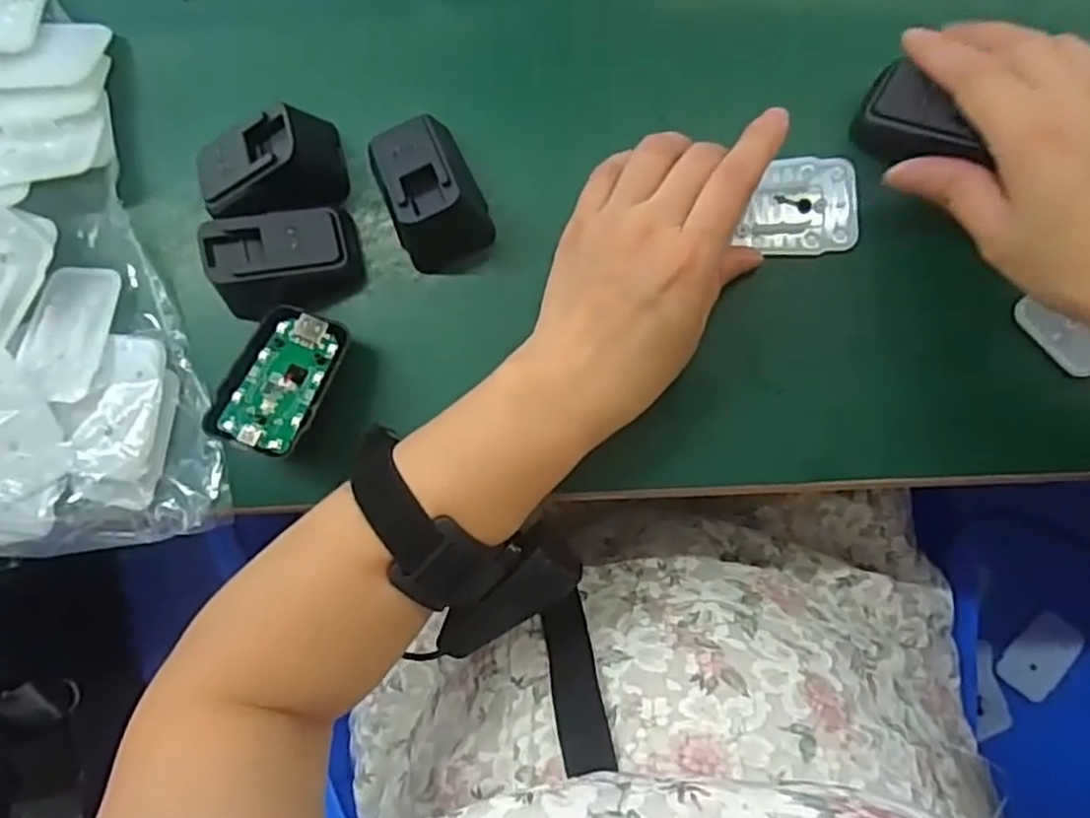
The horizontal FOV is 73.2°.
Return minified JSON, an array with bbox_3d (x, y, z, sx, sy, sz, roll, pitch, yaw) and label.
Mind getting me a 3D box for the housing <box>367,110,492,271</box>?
[{"bbox_3d":[-0.054,-0.102,0.338,0.042,0.032,0.061,-21,82,3],"label":"housing"}]

